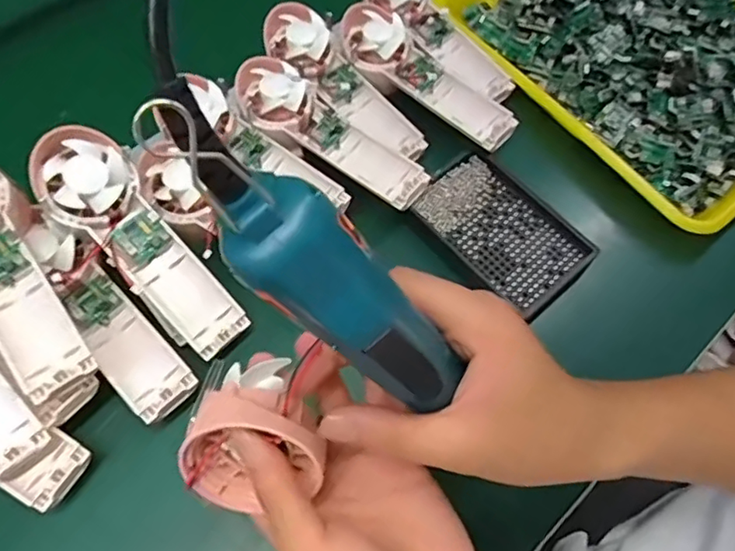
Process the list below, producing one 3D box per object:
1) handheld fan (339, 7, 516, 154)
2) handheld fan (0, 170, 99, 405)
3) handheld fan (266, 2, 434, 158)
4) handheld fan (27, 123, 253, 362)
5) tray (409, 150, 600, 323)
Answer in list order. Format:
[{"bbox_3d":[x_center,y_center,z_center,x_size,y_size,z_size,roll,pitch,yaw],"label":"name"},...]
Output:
[{"bbox_3d":[0.051,-0.175,0.494,0.178,0.025,0.054,38,69,14],"label":"handheld fan"},{"bbox_3d":[-0.232,-0.004,0.361,0.061,0.026,0.173,-31,87,-16],"label":"handheld fan"},{"bbox_3d":[-0.018,-0.166,0.492,0.178,0.044,0.056,43,70,16],"label":"handheld fan"},{"bbox_3d":[-0.156,-0.021,0.399,0.060,0.040,0.178,-42,103,-19],"label":"handheld fan"},{"bbox_3d":[0.105,-0.036,0.453,0.087,0.014,0.133,-40,73,-19],"label":"tray"}]

